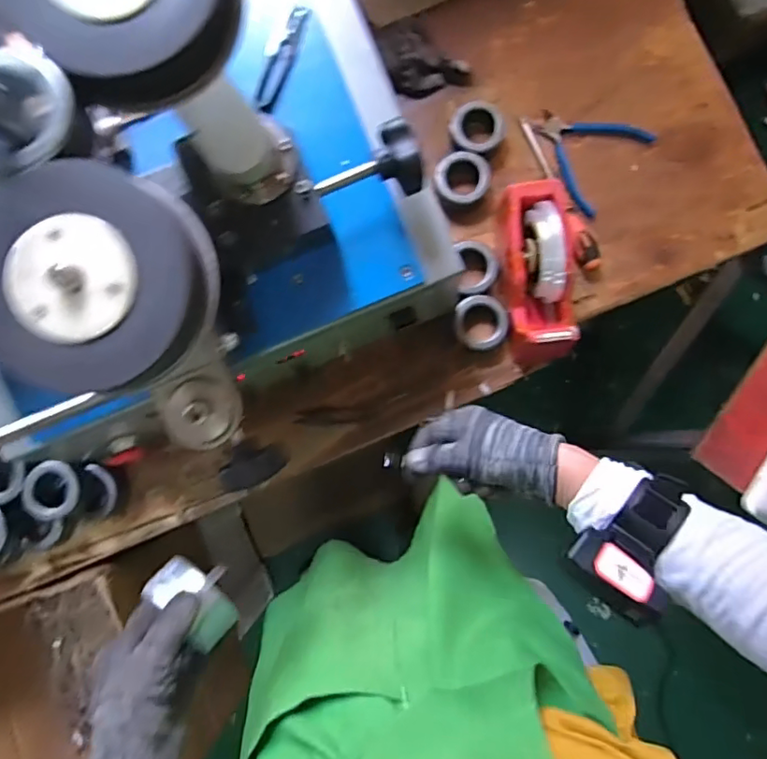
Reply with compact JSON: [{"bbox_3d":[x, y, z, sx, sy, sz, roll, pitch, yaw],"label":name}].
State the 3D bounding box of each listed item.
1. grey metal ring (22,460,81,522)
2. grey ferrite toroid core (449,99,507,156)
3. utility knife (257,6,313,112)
[{"bbox_3d":[-0.399,0.133,0.681,0.062,0.011,0.070,8,86,2],"label":"grey metal ring"},{"bbox_3d":[0.119,-0.318,0.722,0.069,0.030,0.068,0,86,1],"label":"grey ferrite toroid core"},{"bbox_3d":[-0.096,-0.304,0.538,0.021,0.006,0.105,22,86,3],"label":"utility knife"}]

